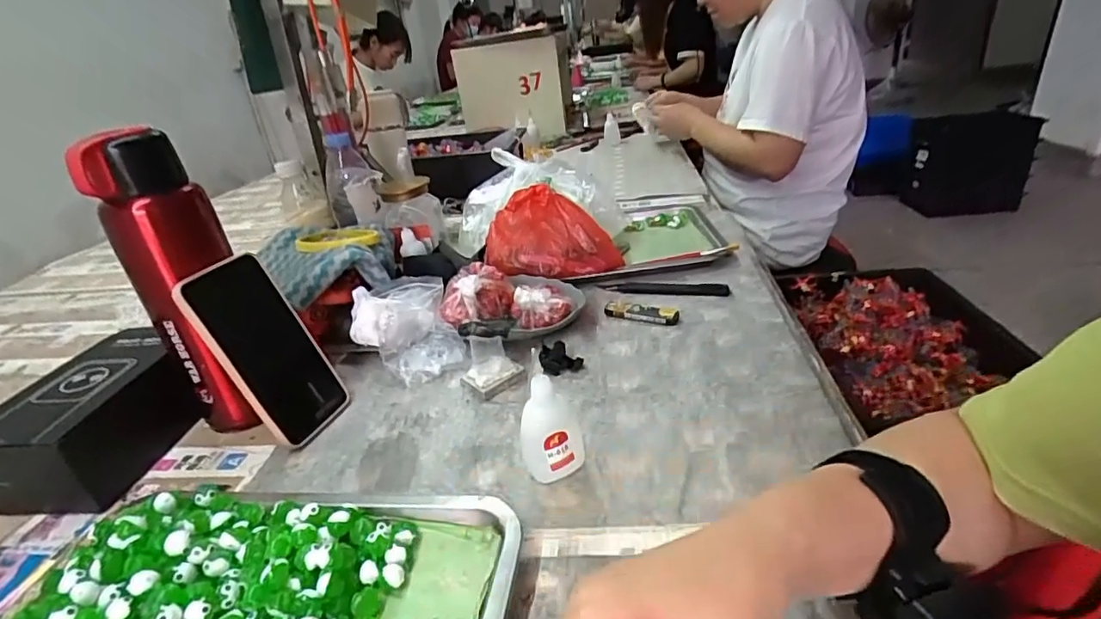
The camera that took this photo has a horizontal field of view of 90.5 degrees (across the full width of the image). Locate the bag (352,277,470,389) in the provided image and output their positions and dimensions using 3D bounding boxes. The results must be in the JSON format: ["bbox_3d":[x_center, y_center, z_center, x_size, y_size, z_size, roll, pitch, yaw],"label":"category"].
[{"bbox_3d":[-0.152,0.018,0.570,0.100,0.069,0.117,-19,30,-20],"label":"bag"}]

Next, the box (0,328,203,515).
[{"bbox_3d":[-0.390,0.093,0.482,0.104,0.078,0.160,-1,29,13],"label":"box"}]

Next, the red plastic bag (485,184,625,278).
[{"bbox_3d":[0.001,-0.090,0.644,0.160,0.099,0.057,-6,28,2],"label":"red plastic bag"}]

